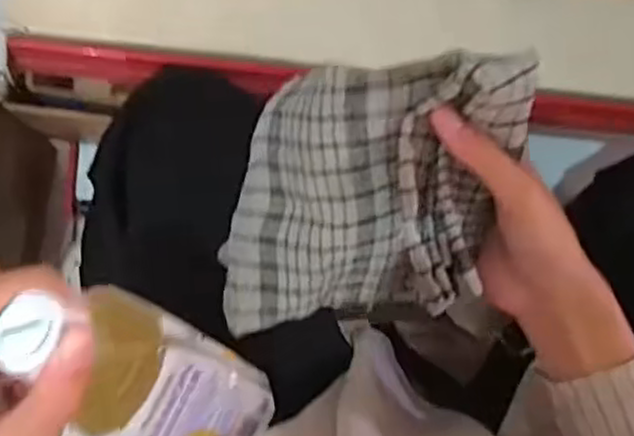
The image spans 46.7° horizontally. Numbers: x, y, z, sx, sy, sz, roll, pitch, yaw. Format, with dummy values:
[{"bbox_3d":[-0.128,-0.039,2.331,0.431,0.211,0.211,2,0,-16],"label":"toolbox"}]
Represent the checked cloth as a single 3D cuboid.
[{"bbox_3d":[0.027,-0.011,0.351,0.141,0.093,0.112,-6,86,-8],"label":"checked cloth"}]

